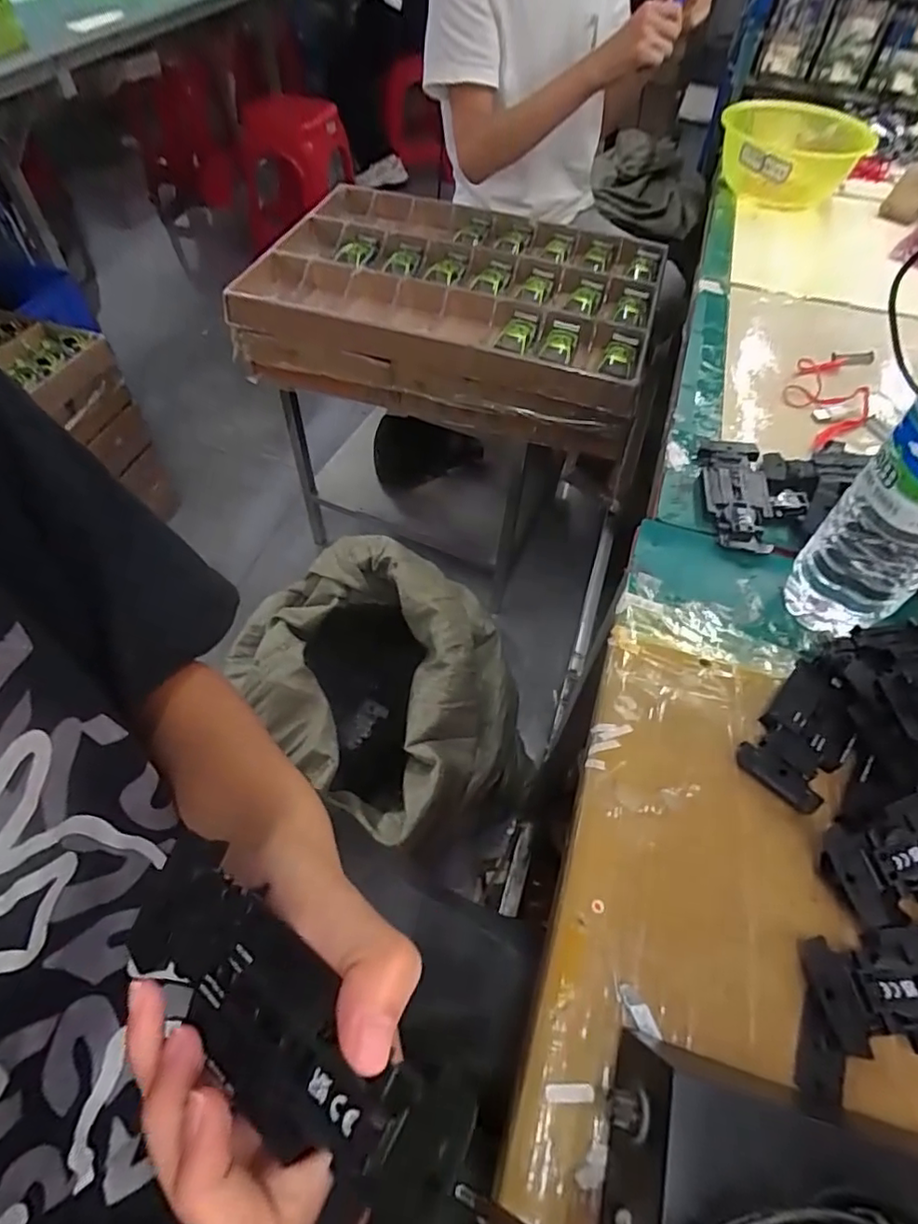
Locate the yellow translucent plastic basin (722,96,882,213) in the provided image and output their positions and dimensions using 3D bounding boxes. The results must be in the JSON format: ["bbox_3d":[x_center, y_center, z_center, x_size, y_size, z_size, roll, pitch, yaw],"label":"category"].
[{"bbox_3d":[0.448,-0.621,0.800,0.179,0.083,0.221,13,55,7],"label":"yellow translucent plastic basin"}]

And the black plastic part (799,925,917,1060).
[{"bbox_3d":[0.208,0.174,0.271,0.087,0.015,0.047,-3,55,-5],"label":"black plastic part"}]

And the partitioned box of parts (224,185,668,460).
[{"bbox_3d":[0.000,-0.522,1.024,0.637,0.158,0.431,14,55,7],"label":"partitioned box of parts"}]

